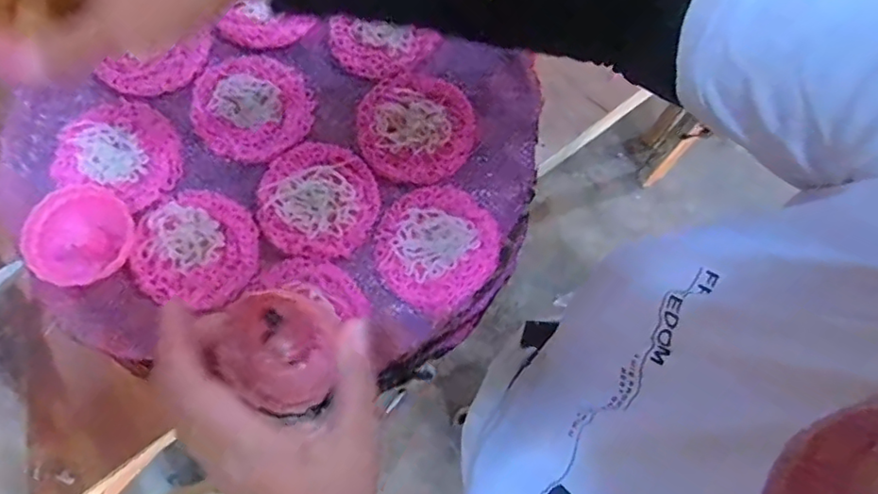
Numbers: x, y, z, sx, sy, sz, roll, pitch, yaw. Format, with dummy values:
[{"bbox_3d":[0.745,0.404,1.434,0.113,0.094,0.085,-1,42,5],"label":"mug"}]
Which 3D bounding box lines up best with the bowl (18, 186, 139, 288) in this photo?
[{"bbox_3d":[-0.221,-0.007,0.362,0.053,0.022,0.061,33,77,9],"label":"bowl"}]

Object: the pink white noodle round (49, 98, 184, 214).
[{"bbox_3d":[-0.210,-0.065,0.390,0.075,0.016,0.069,0,74,0],"label":"pink white noodle round"}]

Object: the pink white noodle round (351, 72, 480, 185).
[{"bbox_3d":[-0.017,-0.083,0.399,0.081,0.004,0.078,0,74,0],"label":"pink white noodle round"}]

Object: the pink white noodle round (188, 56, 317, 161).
[{"bbox_3d":[-0.130,-0.097,0.405,0.082,0.004,0.075,0,74,0],"label":"pink white noodle round"}]

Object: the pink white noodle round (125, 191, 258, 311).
[{"bbox_3d":[-0.154,0.000,0.374,0.075,0.010,0.074,0,74,0],"label":"pink white noodle round"}]

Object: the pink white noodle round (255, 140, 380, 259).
[{"bbox_3d":[-0.080,-0.033,0.385,0.076,0.004,0.078,0,74,0],"label":"pink white noodle round"}]

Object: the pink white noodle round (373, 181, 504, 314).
[{"bbox_3d":[-0.002,-0.002,0.372,0.077,0.006,0.076,0,74,0],"label":"pink white noodle round"}]

